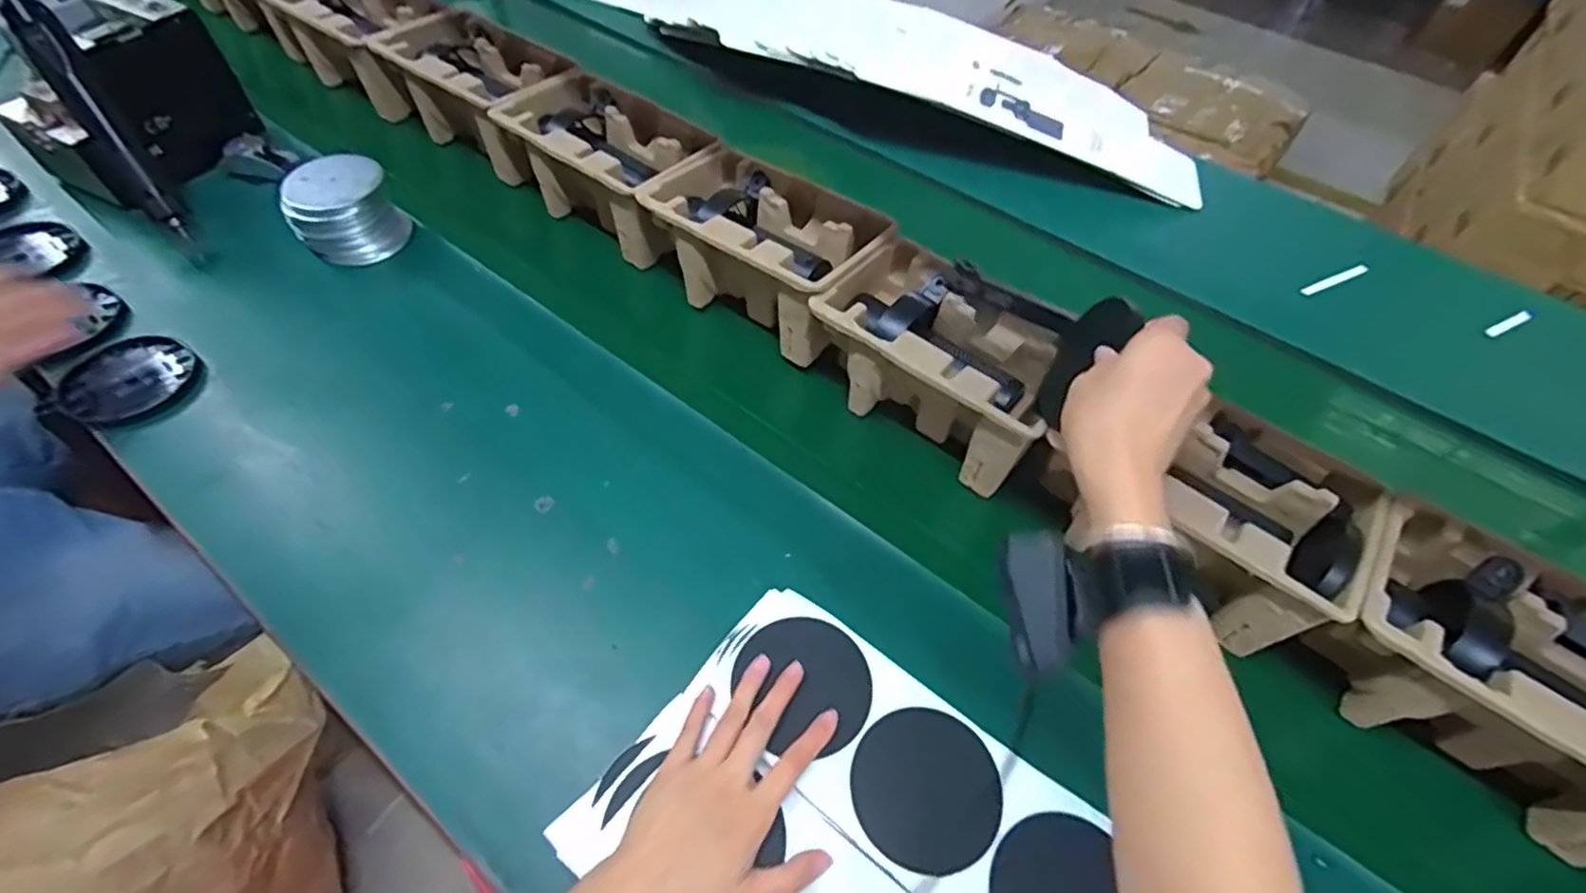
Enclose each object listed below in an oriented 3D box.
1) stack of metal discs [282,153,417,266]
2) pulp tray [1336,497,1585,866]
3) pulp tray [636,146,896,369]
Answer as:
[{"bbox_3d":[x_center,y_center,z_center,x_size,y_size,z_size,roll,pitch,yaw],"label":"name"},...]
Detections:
[{"bbox_3d":[-0.473,-0.249,0.721,0.102,0.073,0.091,-28,60,-24],"label":"stack of metal discs"},{"bbox_3d":[0.501,0.163,0.479,0.242,0.100,0.150,32,56,18],"label":"pulp tray"},{"bbox_3d":[-0.032,-0.201,0.699,0.229,0.105,0.146,34,56,17],"label":"pulp tray"}]

